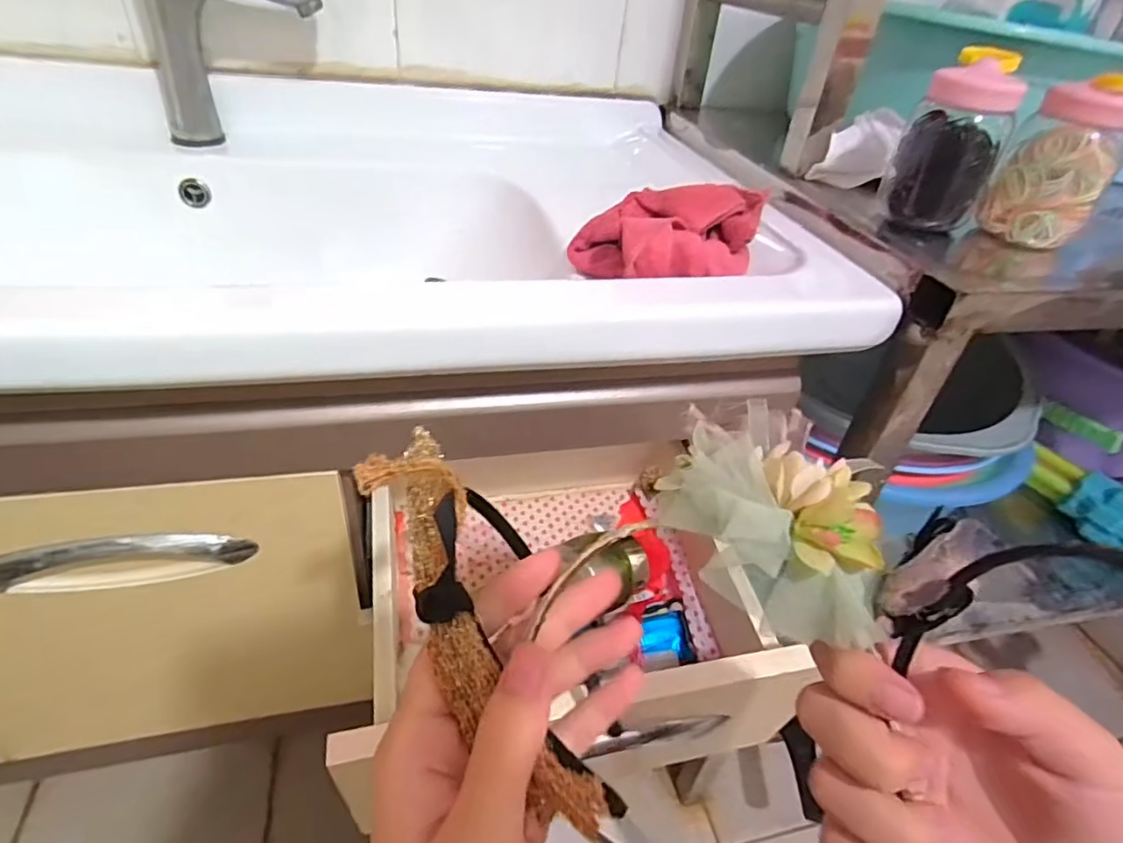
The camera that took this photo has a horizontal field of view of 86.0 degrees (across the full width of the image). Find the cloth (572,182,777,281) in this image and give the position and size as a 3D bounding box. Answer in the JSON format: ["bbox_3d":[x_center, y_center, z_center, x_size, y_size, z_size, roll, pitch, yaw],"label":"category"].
[{"bbox_3d":[0.094,-0.136,0.439,0.154,0.048,0.091,-13,43,-24],"label":"cloth"}]

